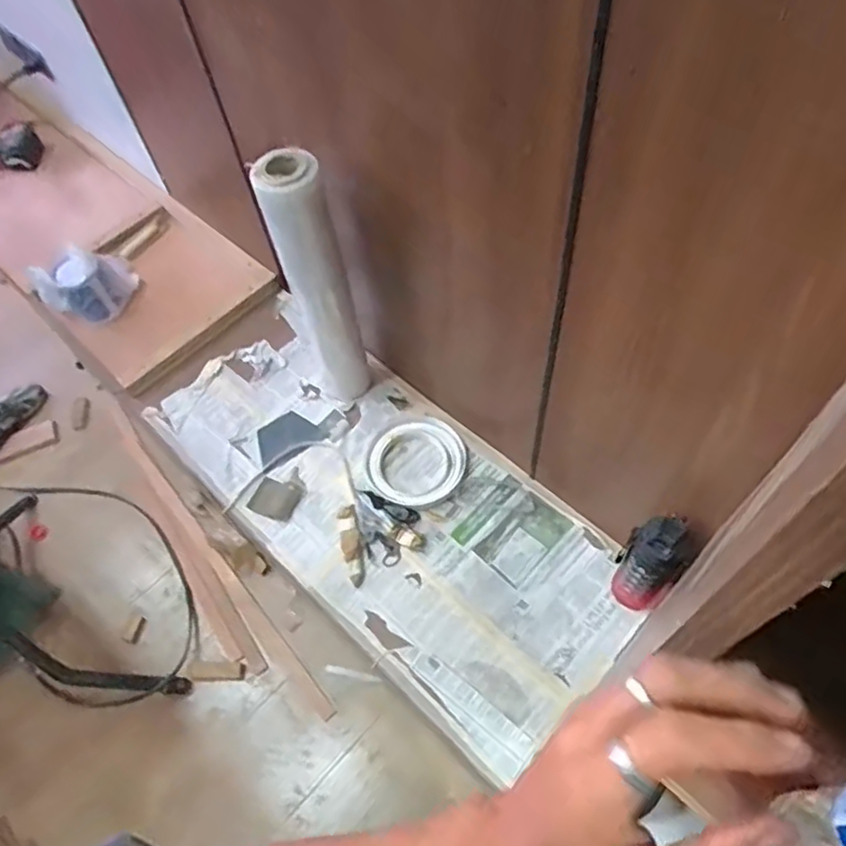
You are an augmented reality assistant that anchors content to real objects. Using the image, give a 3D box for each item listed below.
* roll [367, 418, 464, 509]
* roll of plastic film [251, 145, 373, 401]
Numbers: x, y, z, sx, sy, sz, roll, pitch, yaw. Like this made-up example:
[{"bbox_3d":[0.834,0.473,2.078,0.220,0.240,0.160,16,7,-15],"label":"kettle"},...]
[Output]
[{"bbox_3d":[-0.013,0.063,1.188,0.182,0.020,0.174,-2,59,3],"label":"roll"},{"bbox_3d":[-0.172,-0.210,1.094,0.097,0.533,0.087,-16,59,-5],"label":"roll of plastic film"}]

